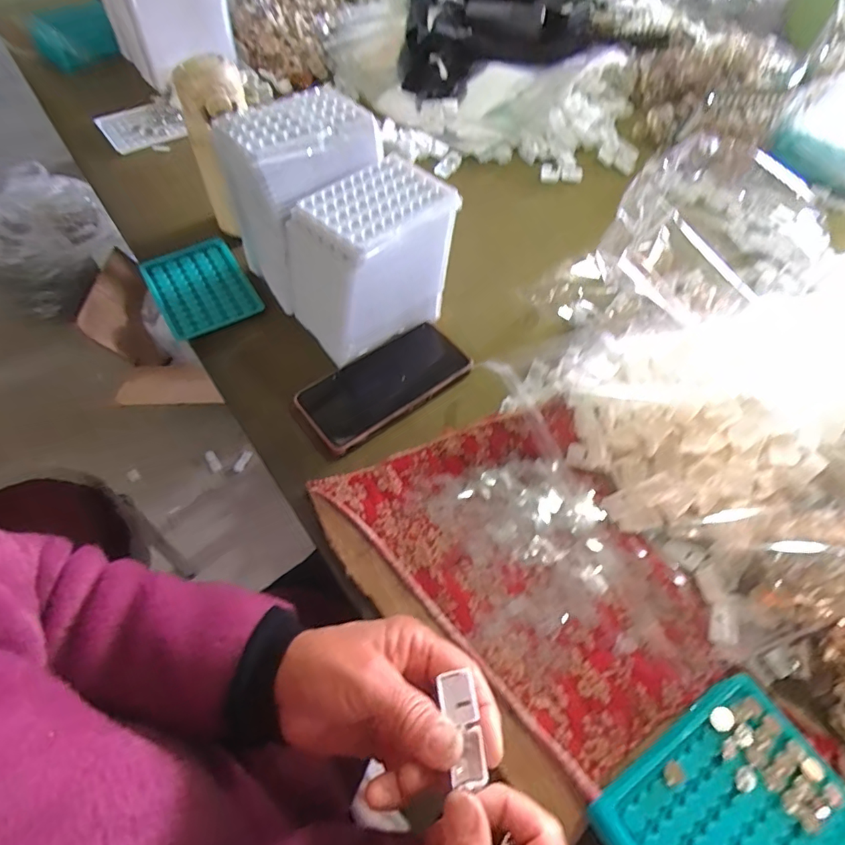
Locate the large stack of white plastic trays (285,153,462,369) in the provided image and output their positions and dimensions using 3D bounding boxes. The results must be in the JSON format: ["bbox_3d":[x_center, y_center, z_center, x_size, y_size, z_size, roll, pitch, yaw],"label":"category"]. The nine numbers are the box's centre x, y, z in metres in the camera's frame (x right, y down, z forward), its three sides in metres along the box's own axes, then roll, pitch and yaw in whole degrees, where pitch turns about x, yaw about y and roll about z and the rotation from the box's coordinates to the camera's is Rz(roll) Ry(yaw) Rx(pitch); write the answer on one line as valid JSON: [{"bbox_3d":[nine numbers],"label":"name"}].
[{"bbox_3d":[-0.048,-0.156,0.485,0.145,0.121,0.094,-33,64,-23],"label":"large stack of white plastic trays"}]

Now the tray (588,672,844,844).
[{"bbox_3d":[0.180,0.236,0.299,0.134,0.031,0.096,-27,62,-20],"label":"tray"}]

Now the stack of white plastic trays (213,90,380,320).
[{"bbox_3d":[-0.123,-0.224,0.500,0.130,0.153,0.105,-38,66,-25],"label":"stack of white plastic trays"}]

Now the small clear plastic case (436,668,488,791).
[{"bbox_3d":[0.022,0.161,0.267,0.017,0.011,0.054,-3,45,-6],"label":"small clear plastic case"}]

